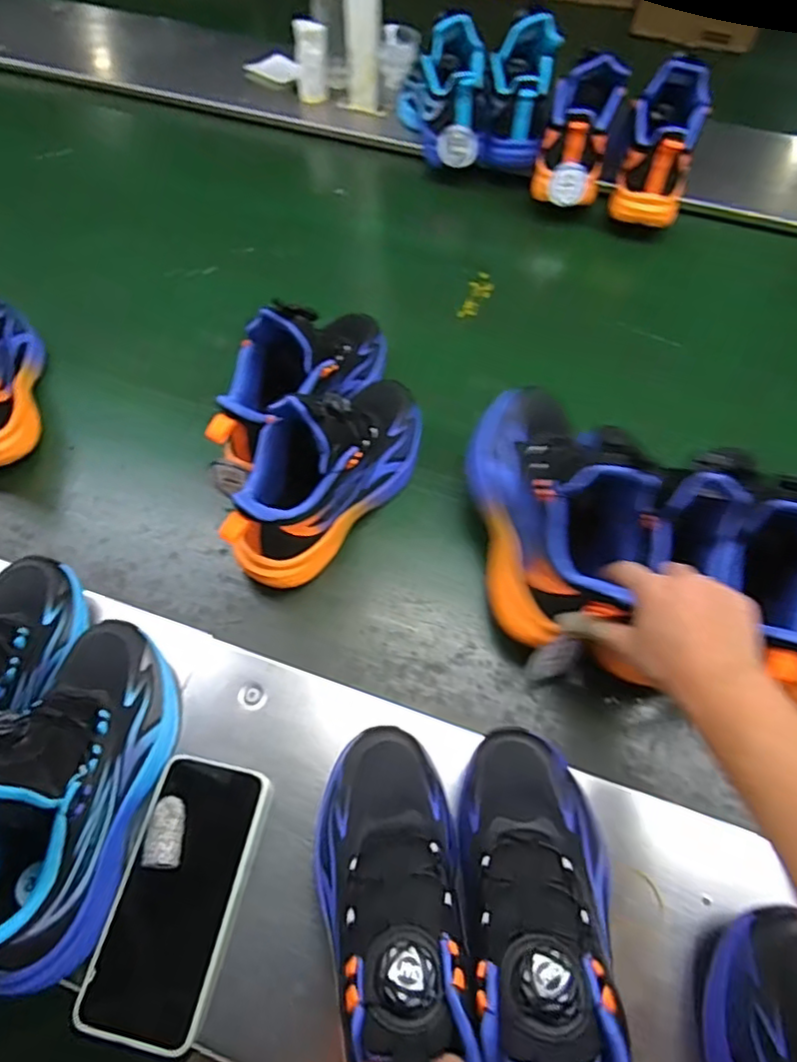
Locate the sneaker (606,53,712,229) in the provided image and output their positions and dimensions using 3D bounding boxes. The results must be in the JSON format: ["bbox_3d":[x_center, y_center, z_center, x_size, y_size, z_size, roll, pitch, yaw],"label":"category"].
[{"bbox_3d":[0.328,-0.486,0.771,0.089,0.111,0.174,17,99,9],"label":"sneaker"}]

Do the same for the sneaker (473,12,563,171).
[{"bbox_3d":[0.154,-0.587,0.818,0.095,0.089,0.172,12,98,6],"label":"sneaker"}]

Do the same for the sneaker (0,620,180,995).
[{"bbox_3d":[-0.214,0.160,0.389,0.078,0.156,0.220,11,58,6],"label":"sneaker"}]

